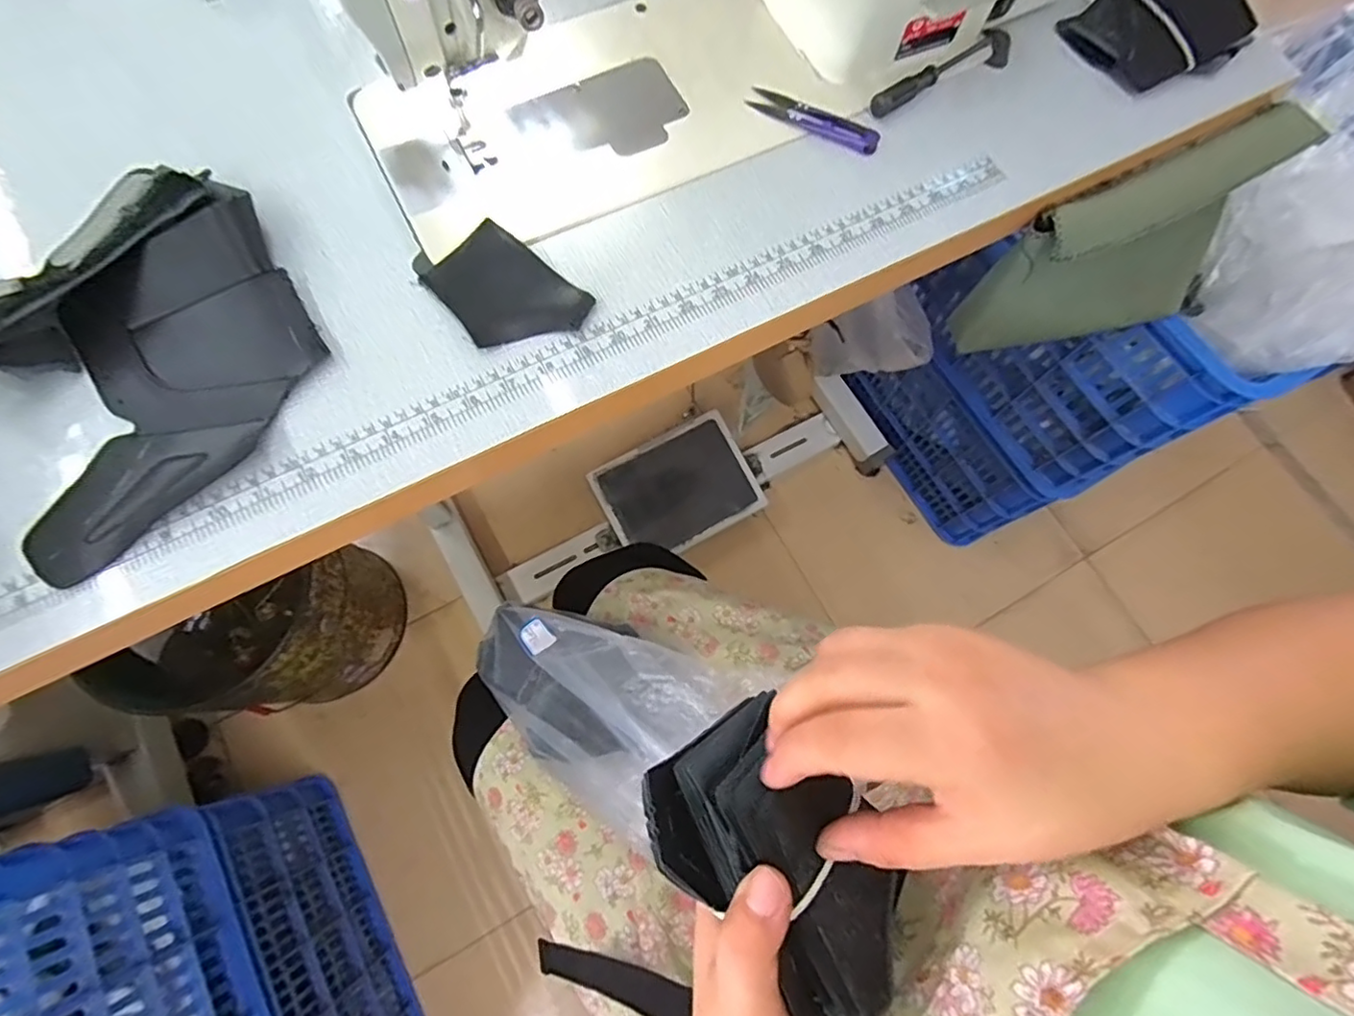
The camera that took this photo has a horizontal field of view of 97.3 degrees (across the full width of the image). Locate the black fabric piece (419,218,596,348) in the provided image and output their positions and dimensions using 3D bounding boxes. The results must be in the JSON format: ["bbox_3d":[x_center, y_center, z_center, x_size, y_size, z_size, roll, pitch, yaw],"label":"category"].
[{"bbox_3d":[-0.110,-0.138,0.384,0.093,0.012,0.068,37,76,9],"label":"black fabric piece"}]

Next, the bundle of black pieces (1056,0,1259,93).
[{"bbox_3d":[0.378,-0.381,0.464,0.111,0.034,0.103,-33,77,-11],"label":"bundle of black pieces"}]

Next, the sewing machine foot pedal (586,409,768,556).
[{"bbox_3d":[0.002,-0.034,1.089,0.267,0.030,0.199,-29,93,-10],"label":"sewing machine foot pedal"}]

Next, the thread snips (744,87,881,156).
[{"bbox_3d":[0.101,-0.289,0.442,0.101,0.006,0.025,28,74,6],"label":"thread snips"}]

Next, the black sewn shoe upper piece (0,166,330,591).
[{"bbox_3d":[-0.333,-0.104,0.351,0.215,0.032,0.207,42,76,10],"label":"black sewn shoe upper piece"}]

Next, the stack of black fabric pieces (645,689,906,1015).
[{"bbox_3d":[0.042,0.141,0.233,0.073,0.029,0.114,-33,77,-11],"label":"stack of black fabric pieces"}]

